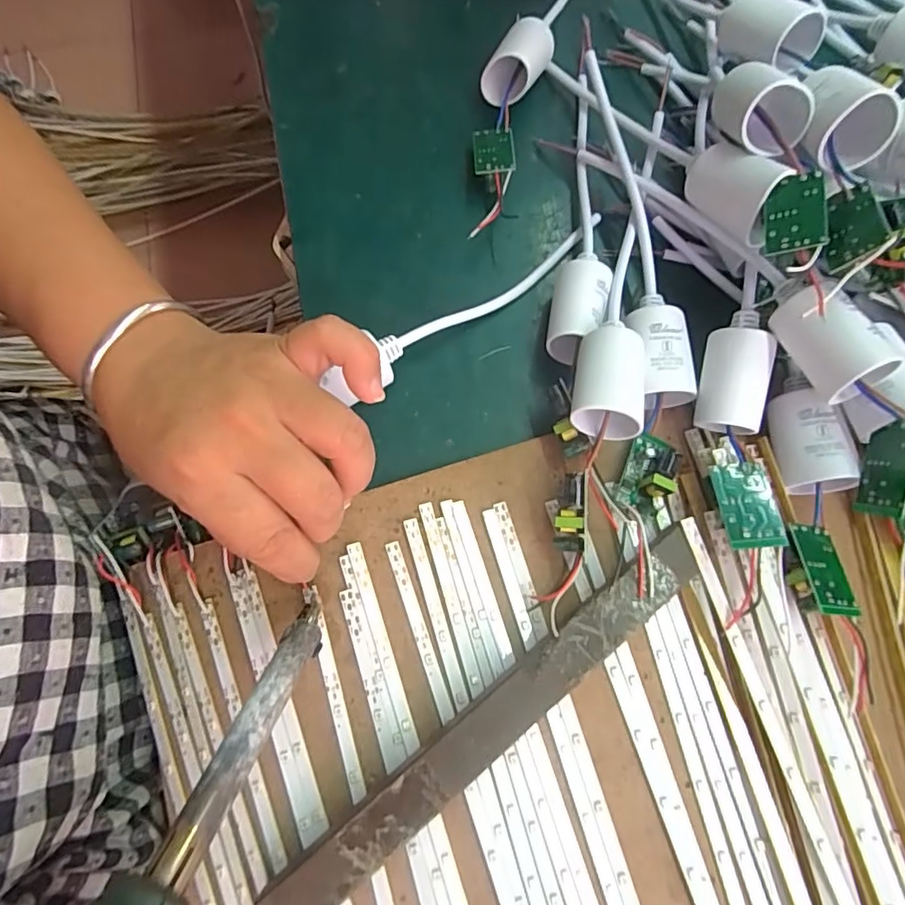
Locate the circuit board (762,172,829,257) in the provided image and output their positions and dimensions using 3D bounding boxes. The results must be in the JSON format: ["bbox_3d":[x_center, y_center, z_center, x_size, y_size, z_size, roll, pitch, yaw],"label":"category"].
[{"bbox_3d":[0.133,-0.093,0.216,0.021,0.004,0.034,-2,70,36],"label":"circuit board"}]

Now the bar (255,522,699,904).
[{"bbox_3d":[0.018,0.103,0.214,0.207,0.004,0.021,-38,79,-11],"label":"bar"}]

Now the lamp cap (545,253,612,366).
[{"bbox_3d":[0.059,-0.068,0.265,0.025,0.029,0.042,11,75,3],"label":"lamp cap"}]

